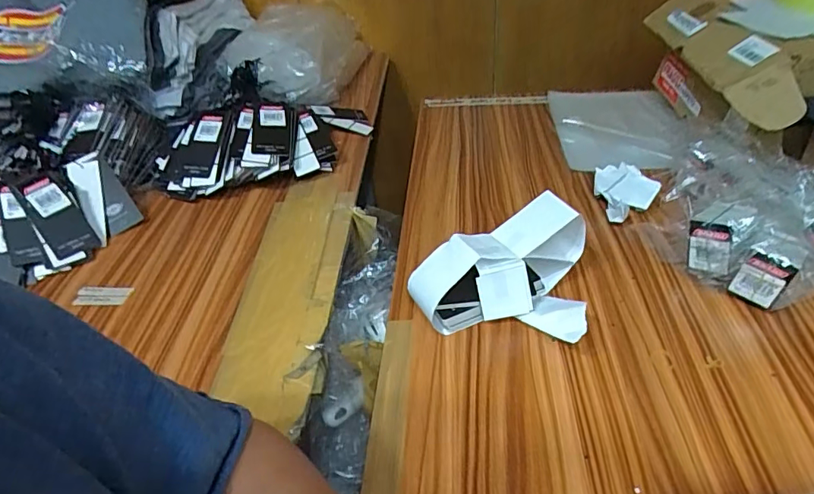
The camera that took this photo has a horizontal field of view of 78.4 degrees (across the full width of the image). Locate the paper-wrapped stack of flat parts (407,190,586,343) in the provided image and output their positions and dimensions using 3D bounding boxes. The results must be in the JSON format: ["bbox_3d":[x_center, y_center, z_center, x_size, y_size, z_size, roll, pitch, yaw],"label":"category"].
[{"bbox_3d":[0.094,0.019,0.484,0.161,0.086,0.127,10,42,20],"label":"paper-wrapped stack of flat parts"}]

